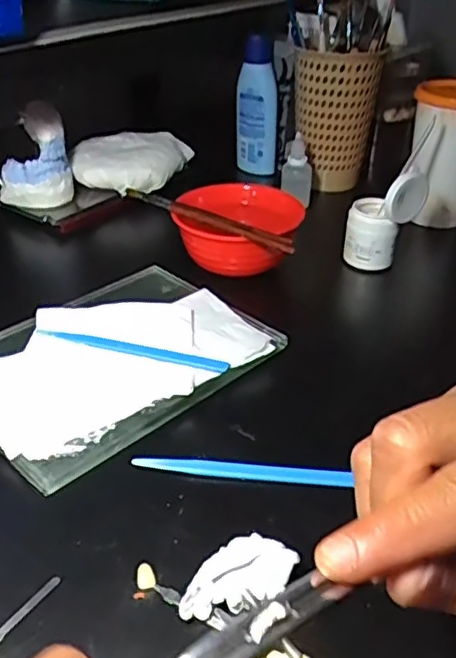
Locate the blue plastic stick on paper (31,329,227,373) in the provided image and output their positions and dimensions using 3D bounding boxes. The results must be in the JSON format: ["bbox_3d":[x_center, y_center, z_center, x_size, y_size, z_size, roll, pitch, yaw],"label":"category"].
[{"bbox_3d":[-0.066,0.012,0.429,0.136,0.004,0.010,12,39,11],"label":"blue plastic stick on paper"}]

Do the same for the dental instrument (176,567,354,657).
[{"bbox_3d":[0.001,0.074,0.148,0.062,0.005,0.010,-24,45,-23],"label":"dental instrument"}]

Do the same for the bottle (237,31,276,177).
[{"bbox_3d":[0.033,-0.245,0.704,0.046,0.146,0.028,2,35,0],"label":"bottle"}]

